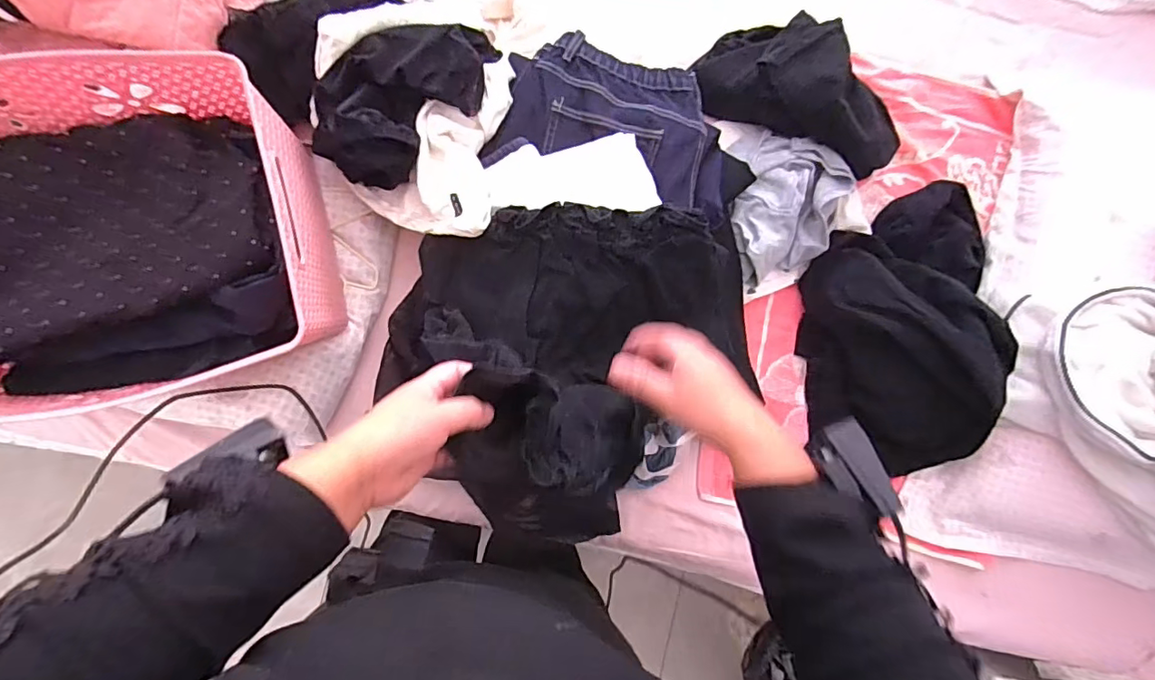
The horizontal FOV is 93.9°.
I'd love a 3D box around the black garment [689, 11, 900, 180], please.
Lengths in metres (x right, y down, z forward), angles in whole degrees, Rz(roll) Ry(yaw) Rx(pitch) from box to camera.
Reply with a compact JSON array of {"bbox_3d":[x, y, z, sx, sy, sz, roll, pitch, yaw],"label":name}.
[{"bbox_3d":[0.343,-0.373,0.789,0.317,0.107,0.184,33,86,-2],"label":"black garment"}]

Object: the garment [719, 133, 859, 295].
[{"bbox_3d":[0.310,-0.204,0.793,0.176,0.053,0.244,-1,88,-4],"label":"garment"}]

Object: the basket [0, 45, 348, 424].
[{"bbox_3d":[-0.493,-0.098,0.586,0.396,0.202,0.310,-11,89,-4],"label":"basket"}]

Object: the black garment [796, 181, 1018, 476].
[{"bbox_3d":[0.484,-0.034,0.767,0.276,0.148,0.386,-2,88,-4],"label":"black garment"}]

